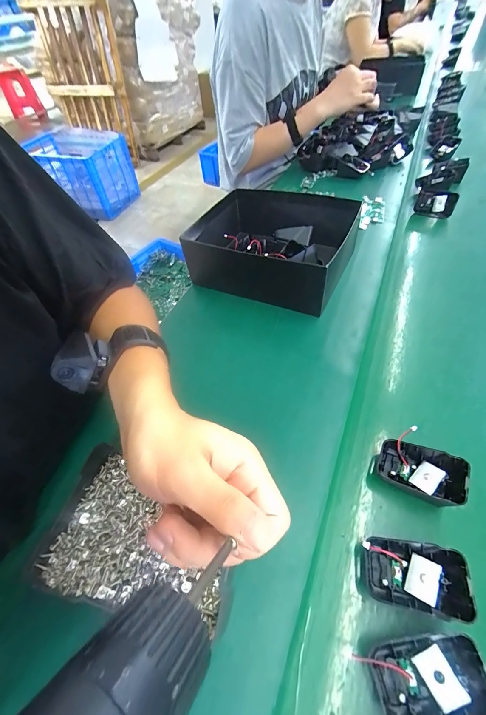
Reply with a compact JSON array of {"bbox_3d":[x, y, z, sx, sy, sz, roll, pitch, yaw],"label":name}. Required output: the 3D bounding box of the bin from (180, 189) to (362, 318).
[{"bbox_3d":[0.049,-0.190,0.477,0.228,0.082,0.195,20,57,18],"label":"bin"}]

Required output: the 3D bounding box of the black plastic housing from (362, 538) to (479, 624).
[{"bbox_3d":[0.134,0.170,0.226,0.065,0.035,0.046,9,54,10],"label":"black plastic housing"}]

